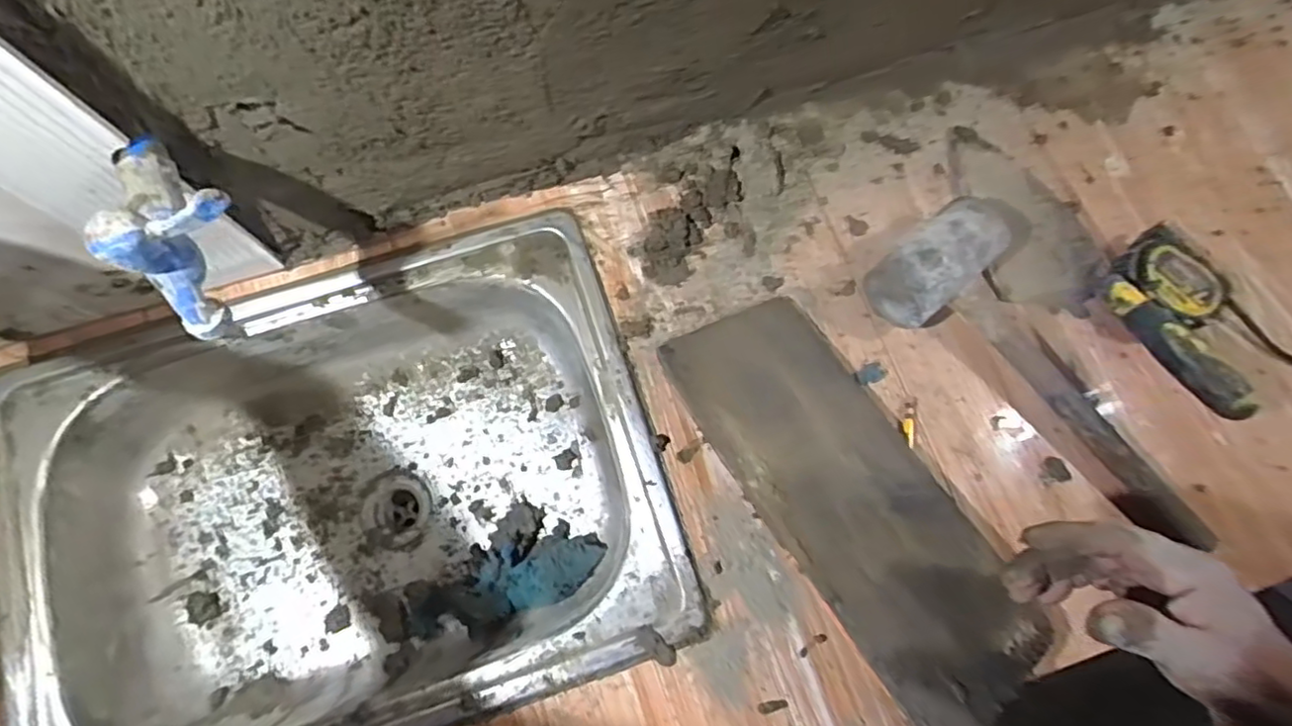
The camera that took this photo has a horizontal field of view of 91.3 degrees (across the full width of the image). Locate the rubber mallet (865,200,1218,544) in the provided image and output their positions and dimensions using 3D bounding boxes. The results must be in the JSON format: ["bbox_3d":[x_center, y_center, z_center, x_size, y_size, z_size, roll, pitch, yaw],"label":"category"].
[{"bbox_3d":[0.339,0.010,0.514,0.336,0.068,0.114,44,79,10],"label":"rubber mallet"}]

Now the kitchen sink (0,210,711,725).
[{"bbox_3d":[-0.260,0.130,0.587,0.530,0.145,0.385,-17,77,-5],"label":"kitchen sink"}]

